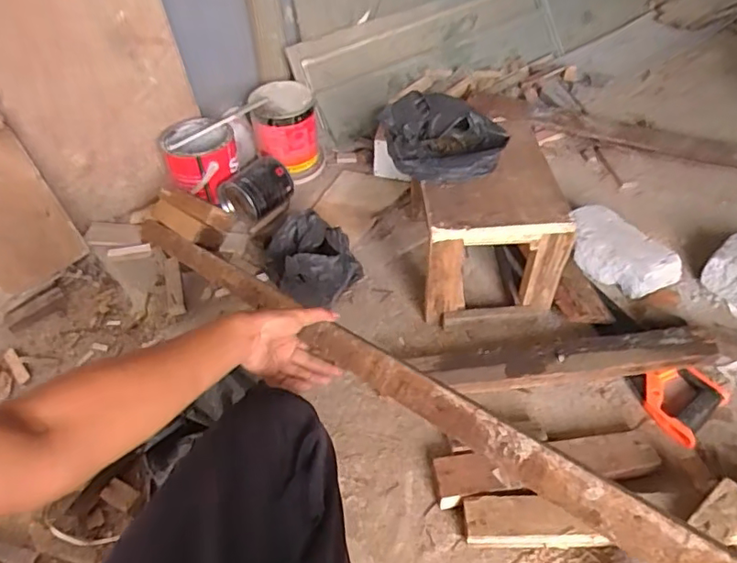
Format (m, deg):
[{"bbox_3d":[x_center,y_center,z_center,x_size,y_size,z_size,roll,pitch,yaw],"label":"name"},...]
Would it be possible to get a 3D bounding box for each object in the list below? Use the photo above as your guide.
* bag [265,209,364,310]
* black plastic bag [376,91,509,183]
[{"bbox_3d":[-0.099,-0.033,1.014,0.166,0.129,0.150,-7,45,-5],"label":"bag"},{"bbox_3d":[0.130,-0.251,0.982,0.207,0.081,0.156,-2,45,0],"label":"black plastic bag"}]

